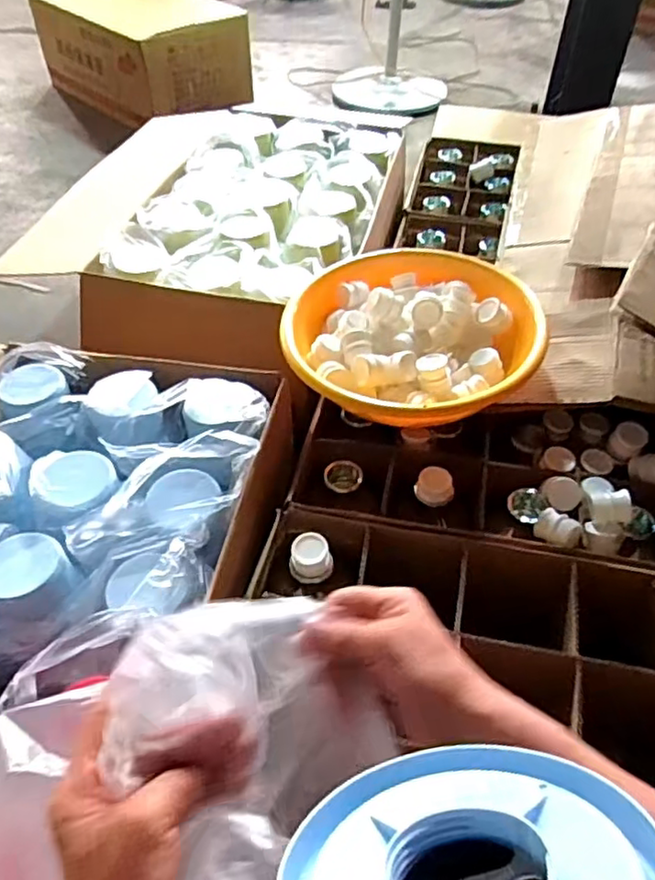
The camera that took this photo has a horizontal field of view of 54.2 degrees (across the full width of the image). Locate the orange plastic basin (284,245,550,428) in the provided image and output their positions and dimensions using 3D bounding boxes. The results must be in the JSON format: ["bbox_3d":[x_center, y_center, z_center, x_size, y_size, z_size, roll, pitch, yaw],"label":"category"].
[{"bbox_3d":[0.124,-0.154,0.937,0.346,0.104,0.316,0,47,0],"label":"orange plastic basin"}]

